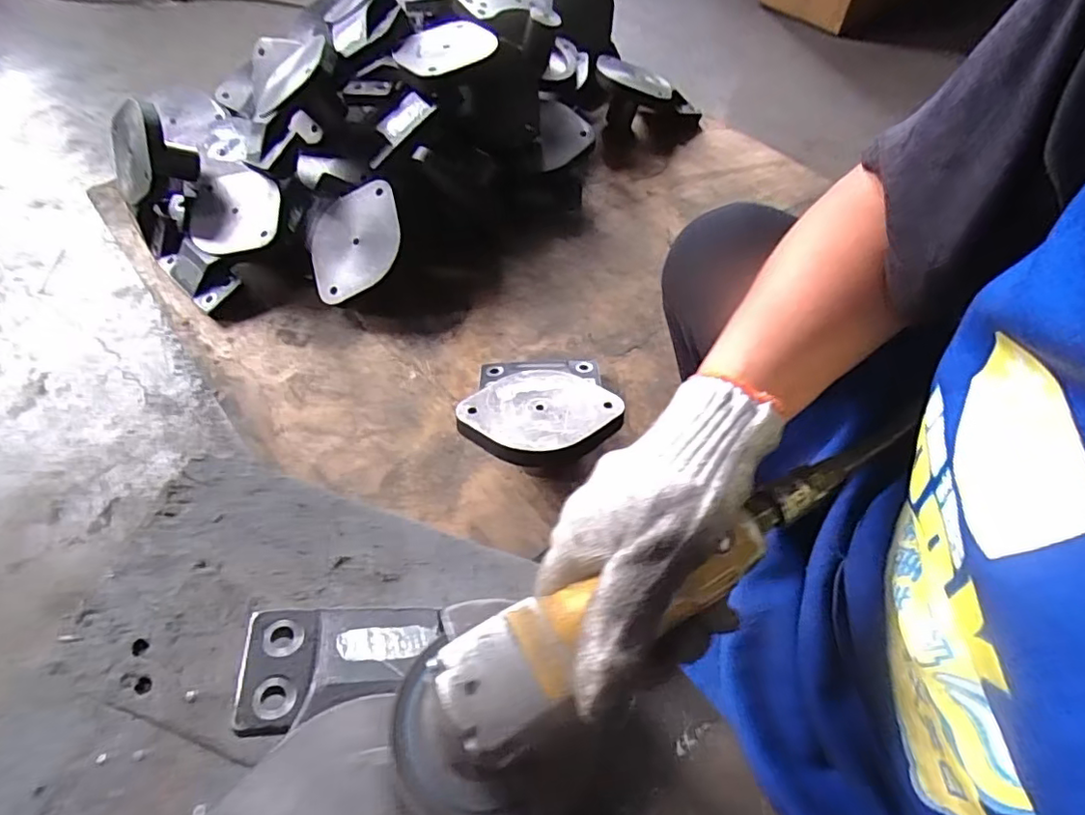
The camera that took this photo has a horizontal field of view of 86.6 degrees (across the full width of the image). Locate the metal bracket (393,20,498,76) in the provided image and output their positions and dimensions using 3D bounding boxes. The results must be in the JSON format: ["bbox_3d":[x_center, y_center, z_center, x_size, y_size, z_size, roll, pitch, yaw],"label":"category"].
[{"bbox_3d":[-0.115,-0.474,0.753,0.148,0.022,0.088,-37,63,-22],"label":"metal bracket"}]

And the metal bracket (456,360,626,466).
[{"bbox_3d":[-0.002,-0.001,0.642,0.168,0.101,0.181,1,56,1],"label":"metal bracket"}]

